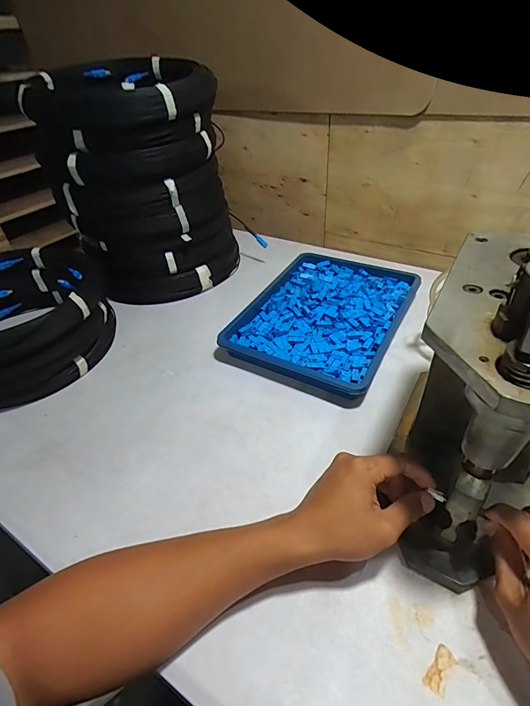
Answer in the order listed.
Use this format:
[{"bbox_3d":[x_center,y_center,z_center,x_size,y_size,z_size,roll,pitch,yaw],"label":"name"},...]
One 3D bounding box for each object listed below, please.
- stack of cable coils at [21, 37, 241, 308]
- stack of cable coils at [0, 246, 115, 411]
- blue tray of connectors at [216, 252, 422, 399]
[{"bbox_3d":[-0.217,-0.317,0.715,0.273,0.347,0.302,-10,41,-7],"label":"stack of cable coils"},{"bbox_3d":[-0.386,-0.046,0.586,0.276,0.128,0.274,-20,43,-18],"label":"stack of cable coils"},{"bbox_3d":[0.109,-0.071,0.648,0.233,0.044,0.319,19,45,24],"label":"blue tray of connectors"}]

